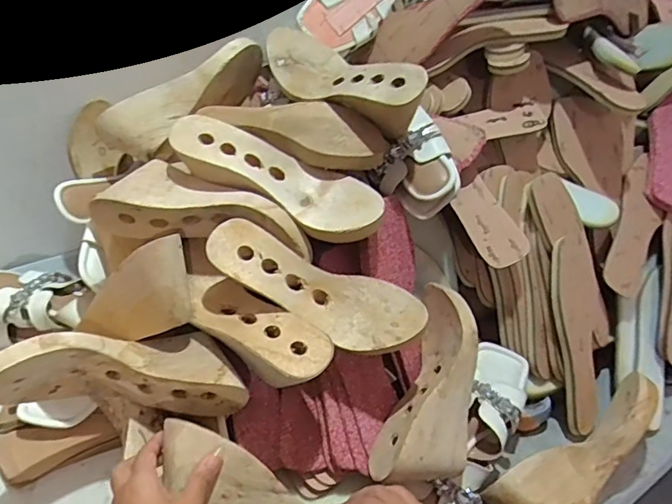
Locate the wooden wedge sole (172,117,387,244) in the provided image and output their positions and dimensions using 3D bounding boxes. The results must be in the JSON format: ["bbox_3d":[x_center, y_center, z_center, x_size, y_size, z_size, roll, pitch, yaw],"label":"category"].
[{"bbox_3d":[-0.061,-0.082,0.545,0.233,0.058,0.071,26,43,-3],"label":"wooden wedge sole"}]

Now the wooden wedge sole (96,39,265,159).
[{"bbox_3d":[-0.181,-0.191,0.639,0.230,0.076,0.070,-35,54,-14],"label":"wooden wedge sole"}]

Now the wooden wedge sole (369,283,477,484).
[{"bbox_3d":[0.107,0.141,0.545,0.085,0.068,0.215,15,58,10],"label":"wooden wedge sole"}]

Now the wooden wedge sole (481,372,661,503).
[{"bbox_3d":[0.280,0.233,0.562,0.231,0.089,0.081,-21,49,-27],"label":"wooden wedge sole"}]

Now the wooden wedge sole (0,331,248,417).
[{"bbox_3d":[-0.203,0.118,0.491,0.228,0.083,0.069,13,38,-25],"label":"wooden wedge sole"}]

